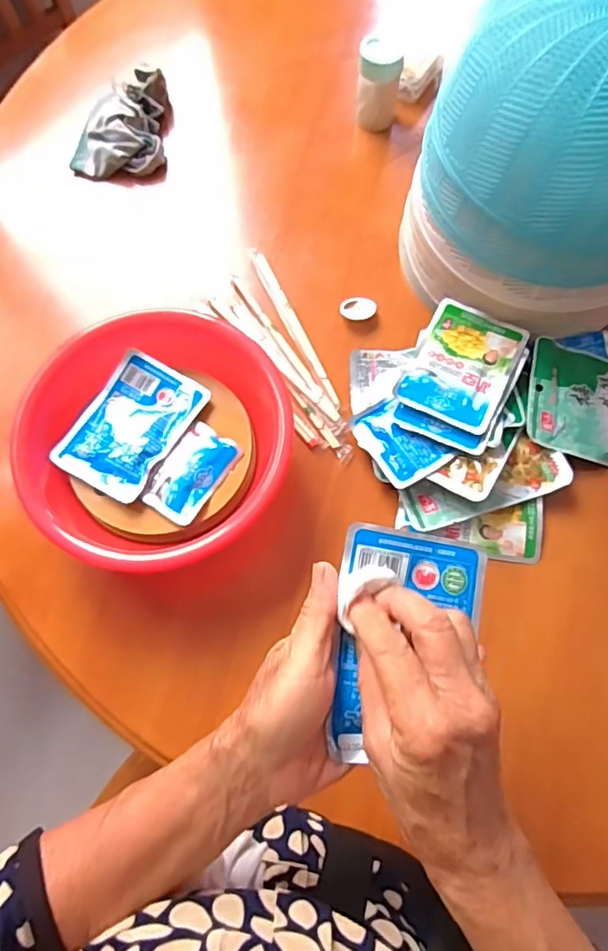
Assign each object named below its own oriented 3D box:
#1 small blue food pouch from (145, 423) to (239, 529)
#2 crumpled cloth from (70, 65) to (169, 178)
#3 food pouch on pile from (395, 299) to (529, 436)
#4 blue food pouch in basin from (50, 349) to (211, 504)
[{"bbox_3d":[-0.098,-0.002,0.495,0.051,0.012,0.087,29,74,10],"label":"small blue food pouch"},{"bbox_3d":[-0.216,-0.416,0.658,0.106,0.039,0.140,-1,71,0],"label":"crumpled cloth"},{"bbox_3d":[0.147,-0.103,0.515,0.087,0.015,0.126,27,74,9],"label":"food pouch on pile"},{"bbox_3d":[-0.155,-0.045,0.505,0.086,0.018,0.127,29,74,10],"label":"blue food pouch in basin"}]

